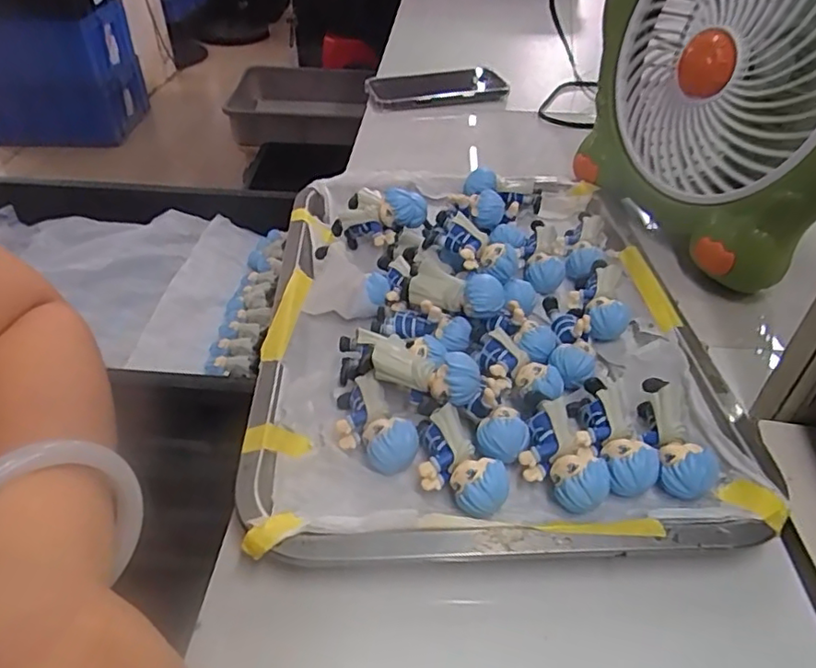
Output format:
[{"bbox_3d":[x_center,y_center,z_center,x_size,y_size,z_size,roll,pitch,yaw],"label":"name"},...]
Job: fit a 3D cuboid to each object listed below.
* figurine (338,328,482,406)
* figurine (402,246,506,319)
[{"bbox_3d":[-0.006,0.017,0.324,0.090,0.032,0.029,12,43,34],"label":"figurine"},{"bbox_3d":[0.027,-0.026,0.365,0.063,0.032,0.025,12,43,12],"label":"figurine"}]

